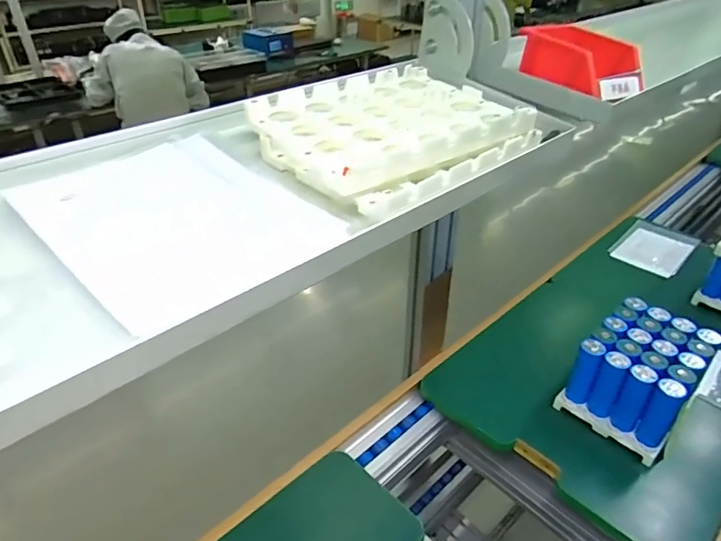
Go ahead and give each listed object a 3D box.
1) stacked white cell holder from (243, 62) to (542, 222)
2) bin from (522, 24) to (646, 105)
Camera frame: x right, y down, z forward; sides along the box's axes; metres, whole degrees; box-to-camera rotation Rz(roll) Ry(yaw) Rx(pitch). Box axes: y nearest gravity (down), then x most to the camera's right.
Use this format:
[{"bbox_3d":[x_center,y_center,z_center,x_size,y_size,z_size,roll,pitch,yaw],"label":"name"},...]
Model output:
[{"bbox_3d":[0.036,-0.141,0.500,0.243,0.048,0.203,-25,42,-32],"label":"stacked white cell holder"},{"bbox_3d":[0.307,-0.294,0.694,0.090,0.061,0.156,-12,36,-17],"label":"bin"}]

